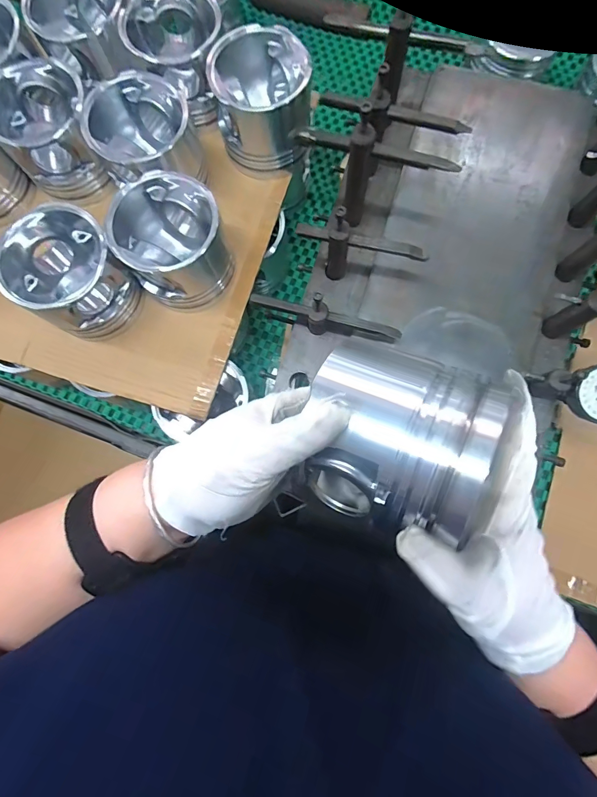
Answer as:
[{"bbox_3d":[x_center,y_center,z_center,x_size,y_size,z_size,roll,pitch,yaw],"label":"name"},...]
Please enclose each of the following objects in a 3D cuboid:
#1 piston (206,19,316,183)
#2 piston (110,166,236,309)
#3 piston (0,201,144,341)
[{"bbox_3d":[-0.041,-0.343,0.454,0.107,0.098,0.100,-5,79,-1],"label":"piston"},{"bbox_3d":[-0.133,-0.165,0.425,0.109,0.092,0.109,-39,81,-7],"label":"piston"},{"bbox_3d":[-0.239,-0.127,0.419,0.108,0.092,0.107,36,81,7],"label":"piston"}]

